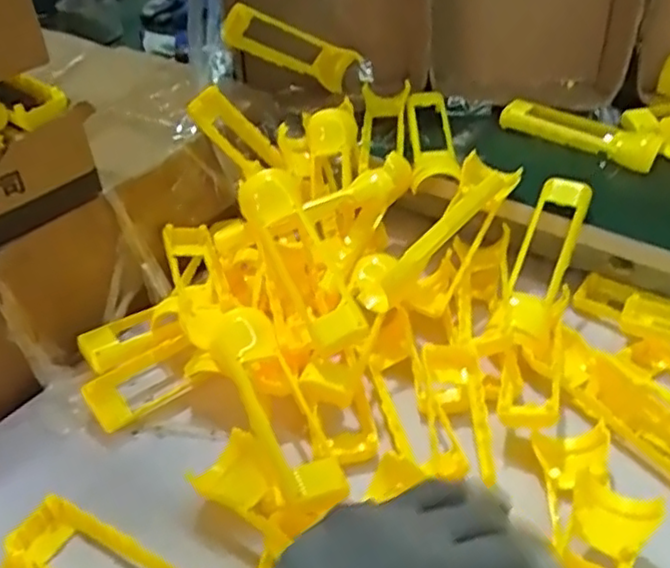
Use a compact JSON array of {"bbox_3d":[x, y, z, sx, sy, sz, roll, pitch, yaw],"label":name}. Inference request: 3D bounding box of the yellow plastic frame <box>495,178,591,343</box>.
[{"bbox_3d":[0.179,-0.024,0.573,0.042,0.021,0.159,17,70,20],"label":"yellow plastic frame"}]

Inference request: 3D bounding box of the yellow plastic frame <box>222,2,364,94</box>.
[{"bbox_3d":[-0.050,-0.261,0.745,0.174,0.048,0.026,9,29,-39],"label":"yellow plastic frame"}]

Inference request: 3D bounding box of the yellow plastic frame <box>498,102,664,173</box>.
[{"bbox_3d":[0.252,-0.157,0.701,0.163,0.032,0.035,30,48,31],"label":"yellow plastic frame"}]

